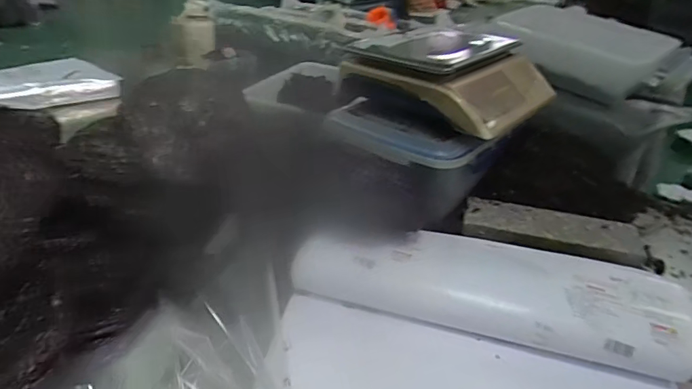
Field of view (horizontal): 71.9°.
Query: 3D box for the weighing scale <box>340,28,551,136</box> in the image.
[{"bbox_3d":[0.224,-0.244,0.974,0.317,0.095,0.324,28,39,35],"label":"weighing scale"}]

